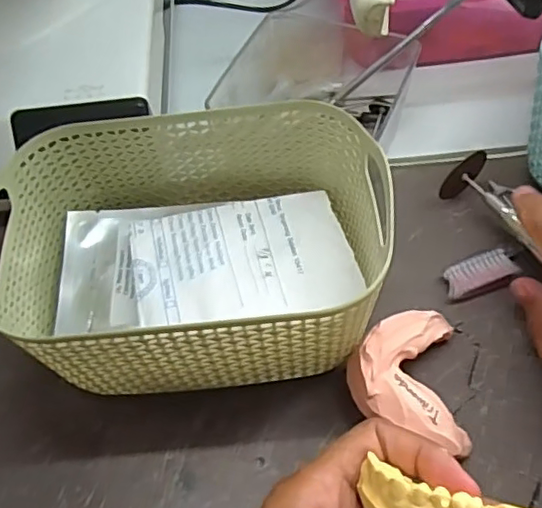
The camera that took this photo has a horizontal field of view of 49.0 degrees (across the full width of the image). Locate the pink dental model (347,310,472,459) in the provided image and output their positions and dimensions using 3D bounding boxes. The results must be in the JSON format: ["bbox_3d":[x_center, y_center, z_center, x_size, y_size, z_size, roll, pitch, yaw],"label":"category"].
[{"bbox_3d":[0.061,0.058,0.272,0.050,0.031,0.062,-3,57,3],"label":"pink dental model"}]

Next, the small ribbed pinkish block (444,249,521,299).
[{"bbox_3d":[0.109,0.010,0.312,0.039,0.008,0.017,-20,58,-8],"label":"small ribbed pinkish block"}]

